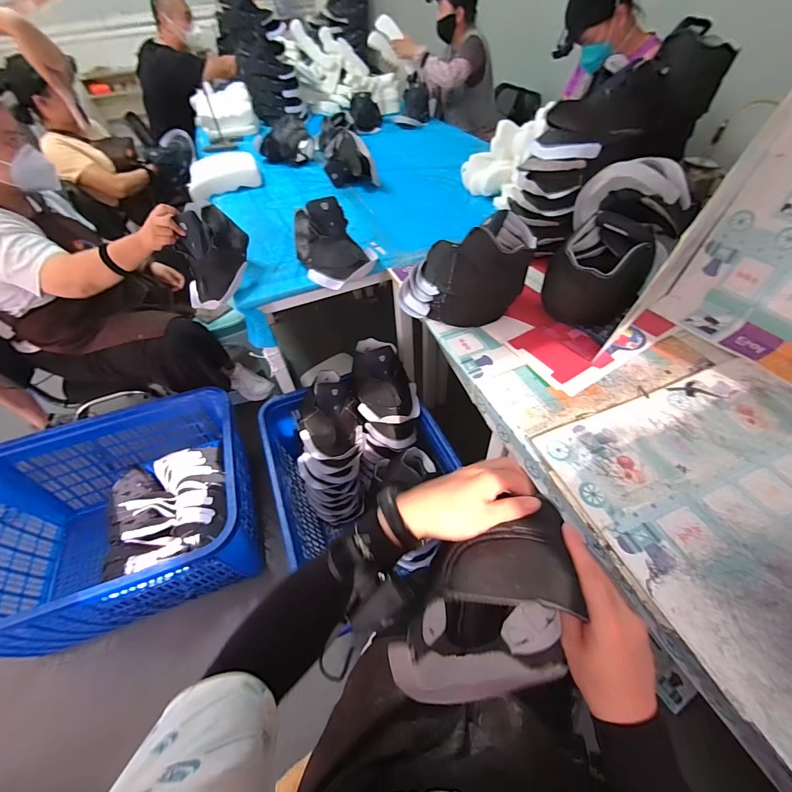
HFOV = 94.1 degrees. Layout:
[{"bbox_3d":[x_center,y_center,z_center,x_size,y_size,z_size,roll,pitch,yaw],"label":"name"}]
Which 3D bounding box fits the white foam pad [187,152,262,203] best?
[{"bbox_3d":[-0.686,-0.886,1.486,0.270,0.088,0.287,-19,51,-12],"label":"white foam pad"}]

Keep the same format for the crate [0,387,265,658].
[{"bbox_3d":[-0.842,0.378,1.171,0.777,0.408,0.612,-18,51,-11],"label":"crate"}]

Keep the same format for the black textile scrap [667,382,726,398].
[{"bbox_3d":[0.552,-0.014,0.682,0.094,0.006,0.038,0,50,6],"label":"black textile scrap"}]

